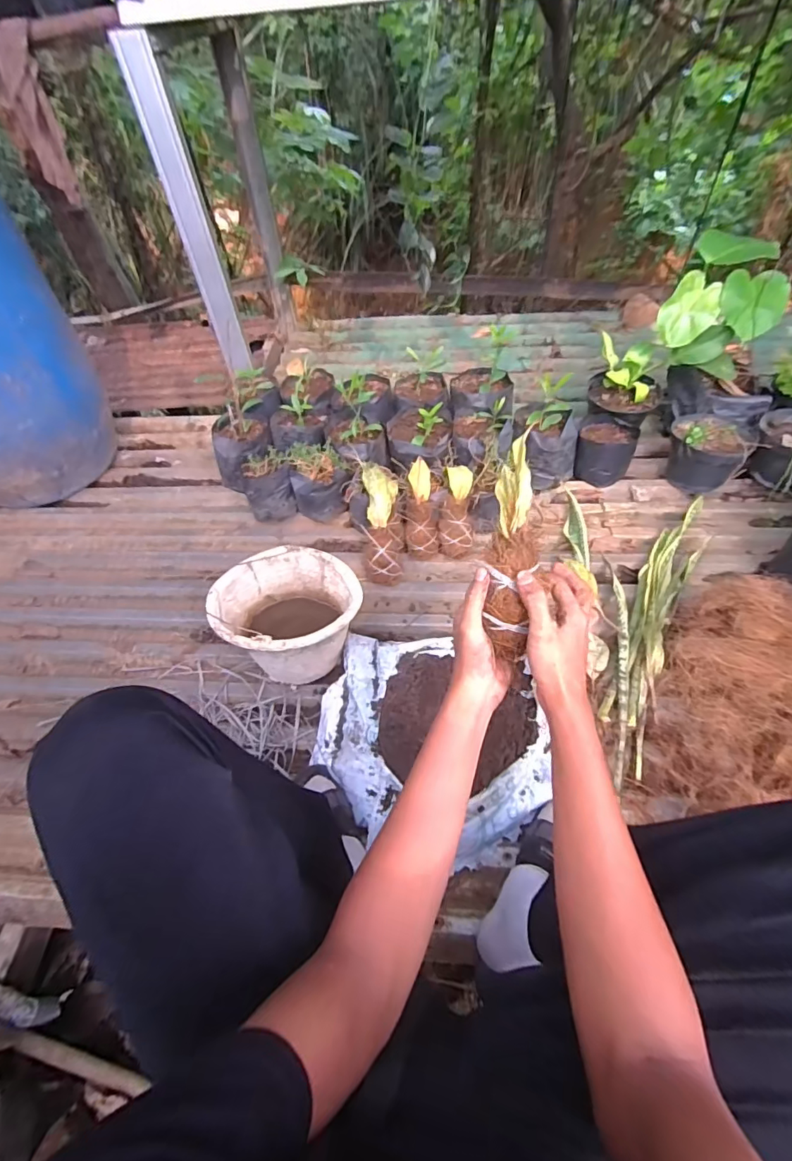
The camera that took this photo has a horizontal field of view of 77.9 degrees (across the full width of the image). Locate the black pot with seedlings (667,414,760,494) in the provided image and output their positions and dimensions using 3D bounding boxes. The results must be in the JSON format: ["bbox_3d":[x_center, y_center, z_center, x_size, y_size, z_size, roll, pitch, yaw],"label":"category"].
[{"bbox_3d":[0.707,-0.298,1.124,0.161,0.139,0.177,-1,54,2],"label":"black pot with seedlings"}]

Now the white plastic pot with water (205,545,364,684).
[{"bbox_3d":[-0.191,0.067,0.897,0.224,0.183,0.238,-1,54,2],"label":"white plastic pot with water"}]

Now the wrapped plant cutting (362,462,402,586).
[{"bbox_3d":[-0.030,-0.123,1.033,0.081,0.064,0.261,-3,93,3],"label":"wrapped plant cutting"}]

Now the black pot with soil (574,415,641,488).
[{"bbox_3d":[0.504,-0.314,1.188,0.130,0.114,0.132,-1,54,2],"label":"black pot with soil"}]

